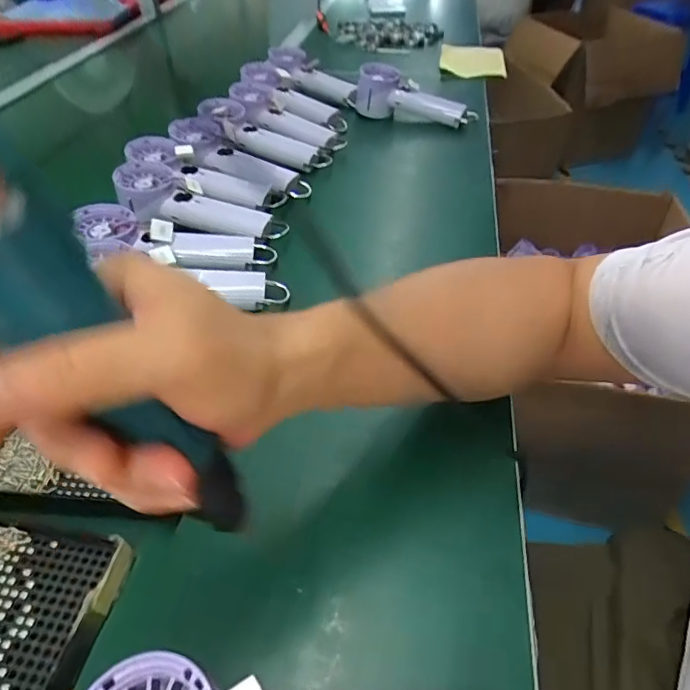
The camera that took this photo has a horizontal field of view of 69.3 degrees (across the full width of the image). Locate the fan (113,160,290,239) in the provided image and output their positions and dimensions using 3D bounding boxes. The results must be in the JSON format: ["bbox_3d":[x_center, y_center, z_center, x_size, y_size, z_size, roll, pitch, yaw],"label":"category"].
[{"bbox_3d":[-0.161,-0.153,0.559,0.192,0.032,0.066,20,47,0],"label":"fan"}]

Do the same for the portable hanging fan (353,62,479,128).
[{"bbox_3d":[0.106,-0.387,0.784,0.199,0.059,0.060,27,52,26],"label":"portable hanging fan"}]

